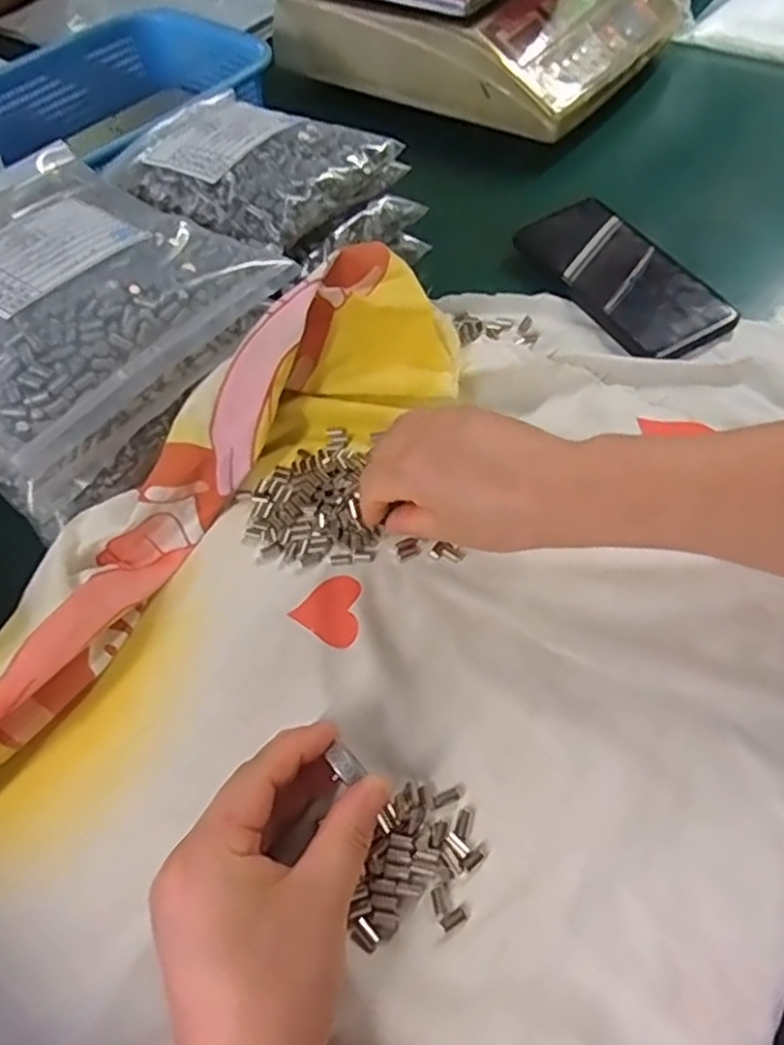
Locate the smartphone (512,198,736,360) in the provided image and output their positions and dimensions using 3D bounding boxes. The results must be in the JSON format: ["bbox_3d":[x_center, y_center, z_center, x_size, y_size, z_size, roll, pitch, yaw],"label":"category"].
[{"bbox_3d":[0.159,-0.176,0.489,0.073,0.010,0.159,-31,61,-5],"label":"smartphone"}]

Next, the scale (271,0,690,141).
[{"bbox_3d":[0.087,-0.512,0.683,0.312,0.113,0.312,29,62,21],"label":"scale"}]

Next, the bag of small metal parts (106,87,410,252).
[{"bbox_3d":[-0.098,-0.249,0.465,0.157,0.024,0.134,27,61,20],"label":"bag of small metal parts"}]

